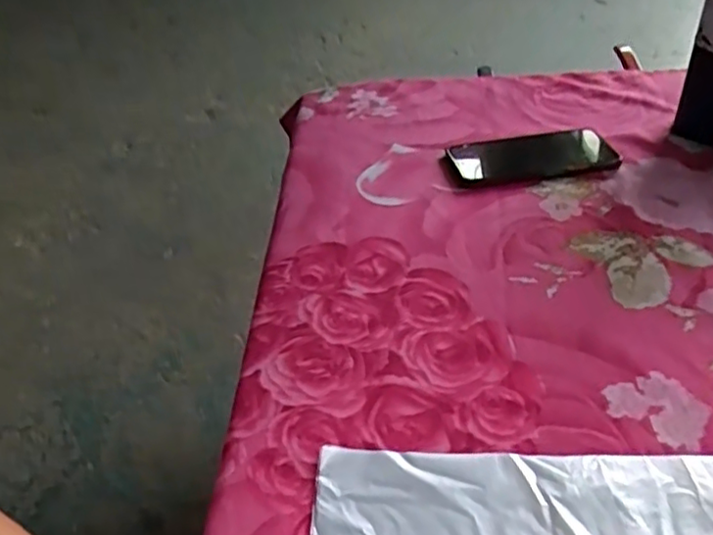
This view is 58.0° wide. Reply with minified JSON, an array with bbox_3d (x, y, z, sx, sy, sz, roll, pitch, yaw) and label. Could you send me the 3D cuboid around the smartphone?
[{"bbox_3d":[0.175,-0.112,0.649,0.168,0.011,0.073,-9,39,-4],"label":"smartphone"}]

